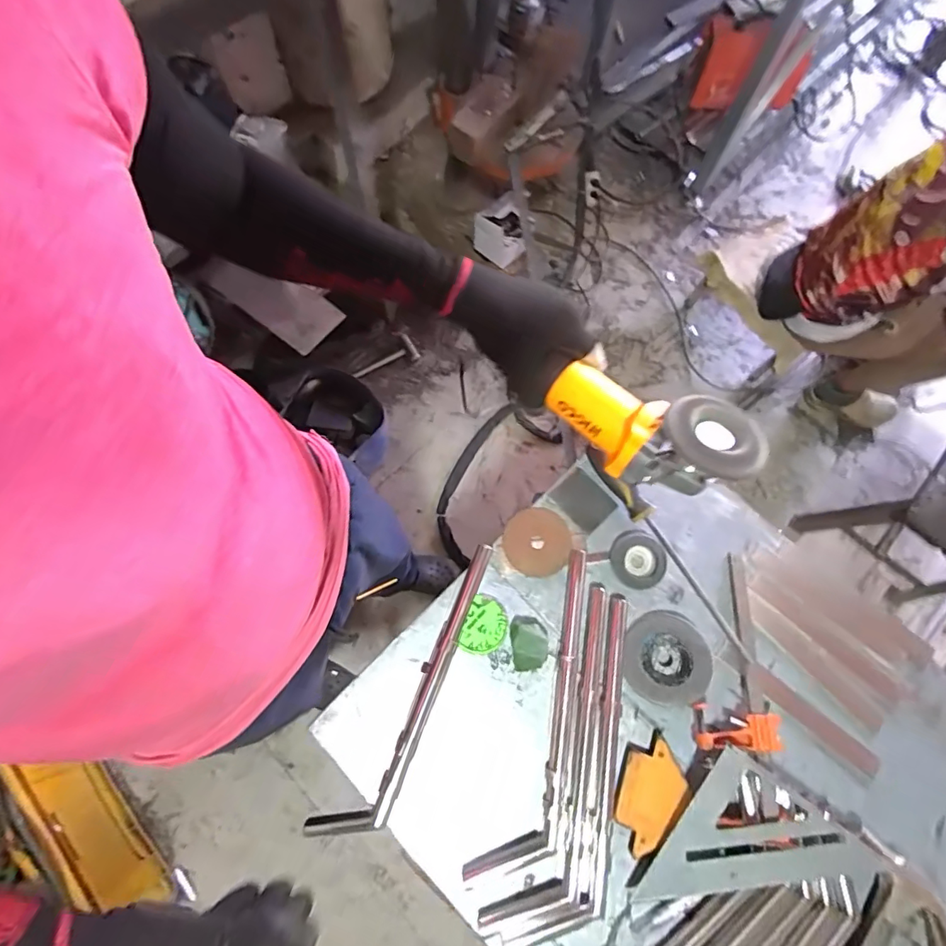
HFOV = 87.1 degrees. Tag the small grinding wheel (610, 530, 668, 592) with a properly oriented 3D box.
[{"bbox_3d":[0.197,0.104,0.595,0.060,0.016,0.064,1,72,-2],"label":"small grinding wheel"}]

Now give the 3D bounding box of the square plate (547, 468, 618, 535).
[{"bbox_3d":[0.137,0.034,0.619,0.054,0.004,0.069,-40,70,-11],"label":"square plate"}]

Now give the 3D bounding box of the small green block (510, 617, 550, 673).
[{"bbox_3d":[0.063,0.192,0.556,0.041,0.030,0.058,2,72,-1],"label":"small green block"}]

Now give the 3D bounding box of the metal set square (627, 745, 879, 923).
[{"bbox_3d":[0.286,0.393,0.487,0.189,0.038,0.167,32,74,8],"label":"metal set square"}]

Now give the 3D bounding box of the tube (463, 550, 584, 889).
[{"bbox_3d":[0.077,0.256,0.535,0.074,0.019,0.346,16,73,3],"label":"tube"}]

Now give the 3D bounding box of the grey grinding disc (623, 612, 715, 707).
[{"bbox_3d":[0.217,0.207,0.555,0.088,0.022,0.094,1,72,-2],"label":"grey grinding disc"}]

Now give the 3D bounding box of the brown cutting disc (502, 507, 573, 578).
[{"bbox_3d":[0.077,0.083,0.600,0.080,0.004,0.082,1,72,-2],"label":"brown cutting disc"}]

